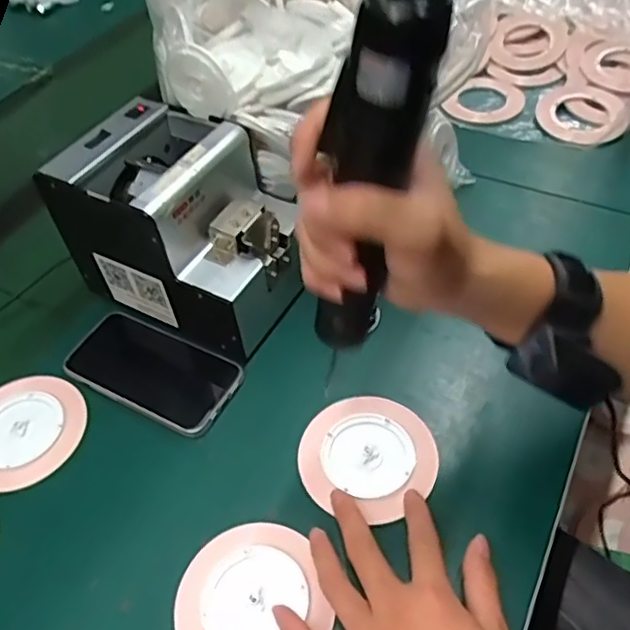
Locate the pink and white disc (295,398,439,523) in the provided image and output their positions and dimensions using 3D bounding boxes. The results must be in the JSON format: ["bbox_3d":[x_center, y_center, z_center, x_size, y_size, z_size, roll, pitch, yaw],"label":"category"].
[{"bbox_3d":[0.040,0.104,0.448,0.098,0.008,0.093,-3,48,4],"label":"pink and white disc"}]

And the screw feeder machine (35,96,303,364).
[{"bbox_3d":[-0.104,-0.076,0.521,0.179,0.147,0.131,21,54,23],"label":"screw feeder machine"}]

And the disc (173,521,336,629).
[{"bbox_3d":[-0.042,0.185,0.386,0.092,0.008,0.099,-19,49,-10],"label":"disc"}]

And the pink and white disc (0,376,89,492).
[{"bbox_3d":[-0.235,0.092,0.482,0.095,0.009,0.098,-3,48,4],"label":"pink and white disc"}]

